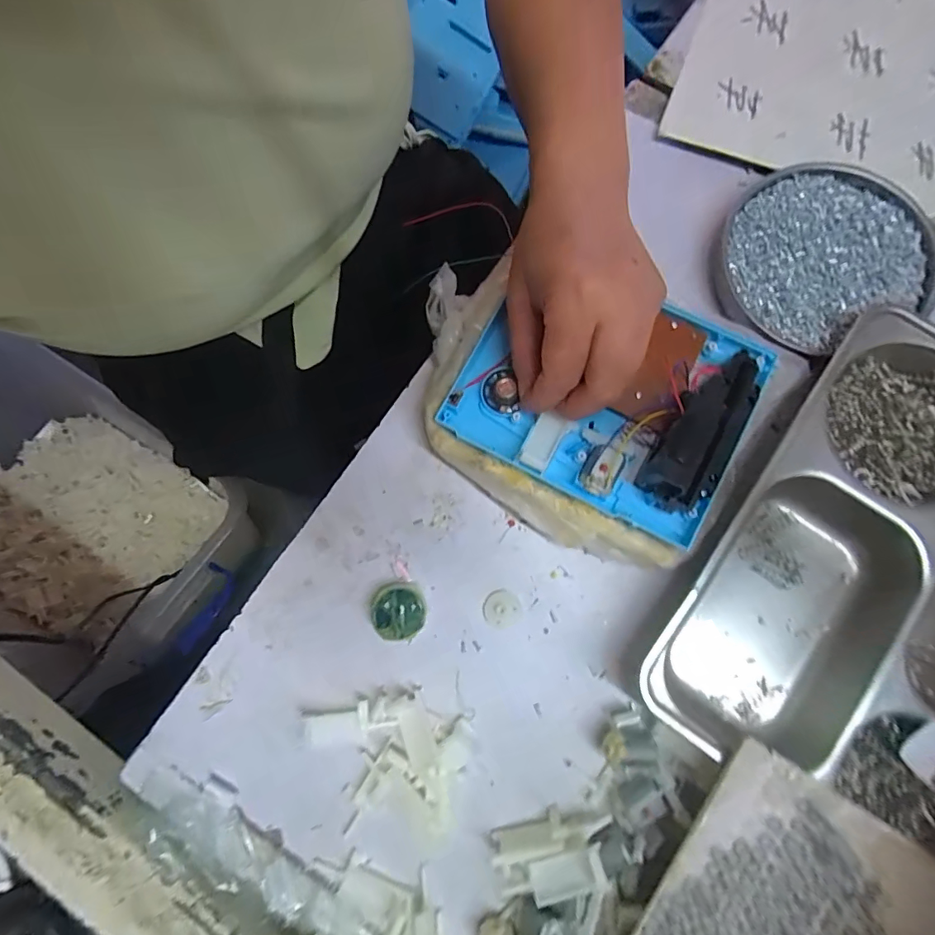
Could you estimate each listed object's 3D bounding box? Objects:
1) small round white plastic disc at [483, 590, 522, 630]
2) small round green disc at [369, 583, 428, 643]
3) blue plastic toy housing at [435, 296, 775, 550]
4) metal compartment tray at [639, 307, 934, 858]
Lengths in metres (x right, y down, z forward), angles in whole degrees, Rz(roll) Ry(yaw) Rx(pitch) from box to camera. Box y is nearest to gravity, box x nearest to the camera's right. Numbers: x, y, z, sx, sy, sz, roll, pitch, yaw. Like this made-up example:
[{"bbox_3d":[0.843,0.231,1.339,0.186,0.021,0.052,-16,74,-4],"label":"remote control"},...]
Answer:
[{"bbox_3d":[0.022,0.090,0.306,0.023,0.009,0.022,0,79,1],"label":"small round white plastic disc"},{"bbox_3d":[-0.044,0.090,0.302,0.035,0.018,0.033,0,79,1],"label":"small round green disc"},{"bbox_3d":[0.079,-0.045,0.284,0.165,0.038,0.133,25,81,6],"label":"blue plastic toy housing"},{"bbox_3d":[0.264,0.067,0.283,0.232,0.046,0.274,31,81,7],"label":"metal compartment tray"}]

